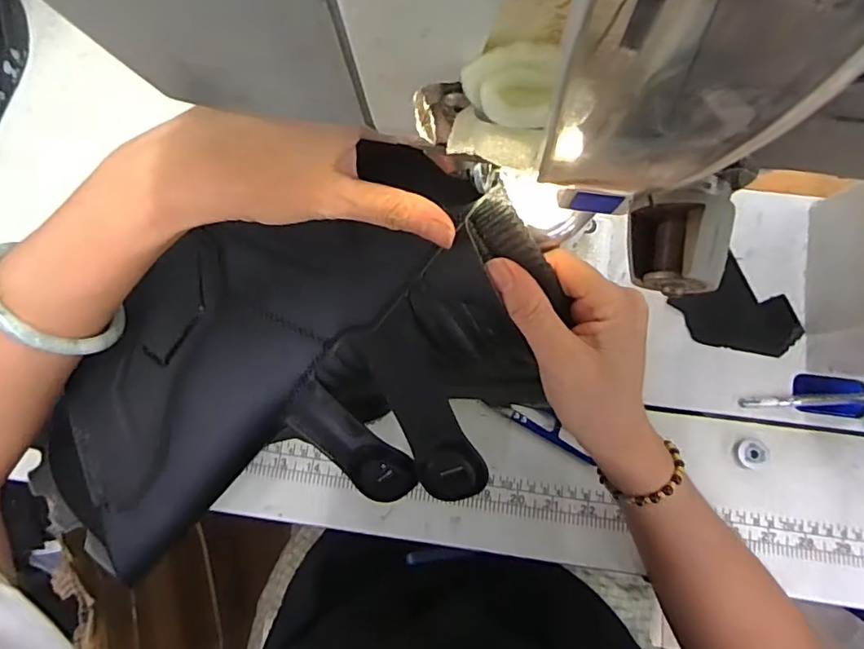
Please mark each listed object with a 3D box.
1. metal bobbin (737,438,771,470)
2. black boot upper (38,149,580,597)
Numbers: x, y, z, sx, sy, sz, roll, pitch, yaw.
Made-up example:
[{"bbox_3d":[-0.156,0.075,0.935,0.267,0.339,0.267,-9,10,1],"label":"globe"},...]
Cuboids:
[{"bbox_3d":[0.237,0.096,0.405,0.022,0.011,0.021,0,74,1],"label":"metal bobbin"},{"bbox_3d":[-0.087,0.014,0.281,0.272,0.098,0.172,-13,74,-3],"label":"black boot upper"}]

